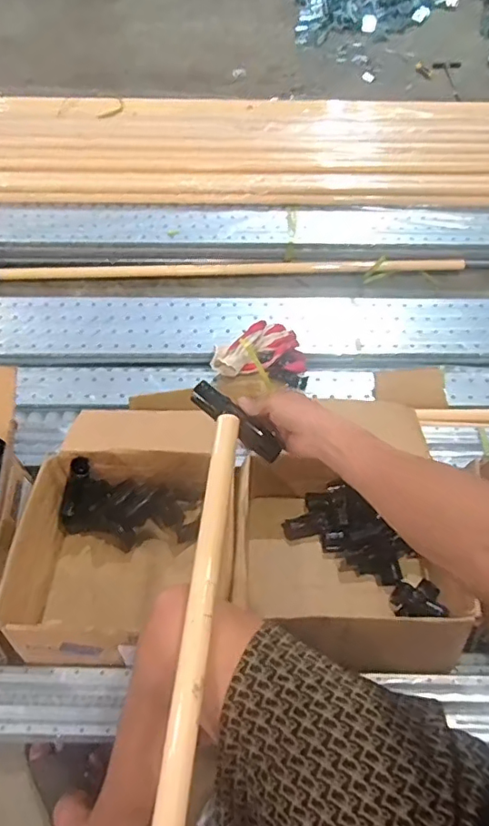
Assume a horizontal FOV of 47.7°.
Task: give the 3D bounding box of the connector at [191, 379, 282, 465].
[{"bbox_3d":[-0.010,0.009,0.681,0.131,0.022,0.030,40,66,11],"label":"connector"}]

